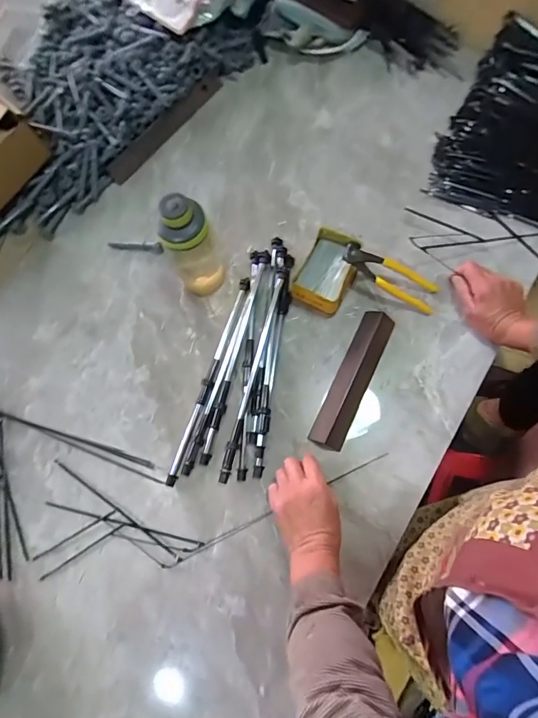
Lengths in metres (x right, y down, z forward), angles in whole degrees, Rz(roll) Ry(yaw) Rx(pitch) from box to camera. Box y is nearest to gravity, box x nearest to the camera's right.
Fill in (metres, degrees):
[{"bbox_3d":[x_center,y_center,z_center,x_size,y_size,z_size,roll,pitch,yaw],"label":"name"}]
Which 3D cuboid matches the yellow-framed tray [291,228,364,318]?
[{"bbox_3d":[0.091,-0.137,0.675,0.083,0.064,0.118,22,75,9],"label":"yellow-framed tray"}]

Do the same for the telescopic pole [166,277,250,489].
[{"bbox_3d":[-0.090,0.026,0.653,0.016,0.019,0.332,17,74,7],"label":"telescopic pole"}]

